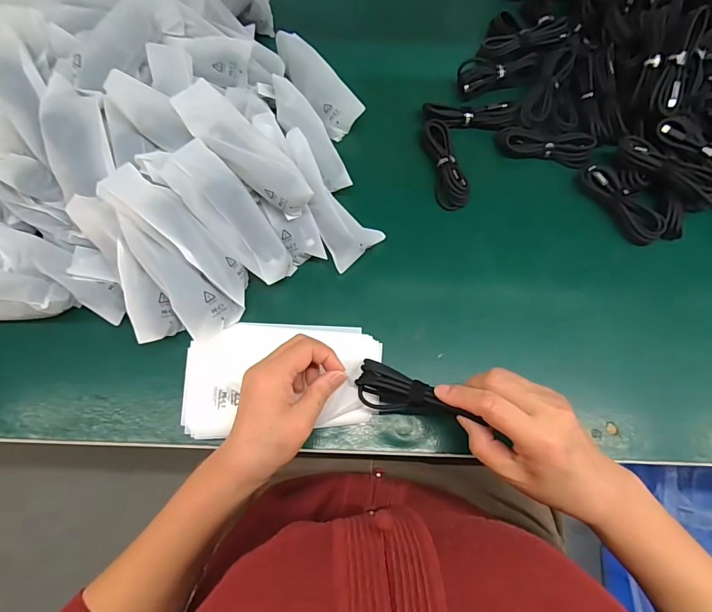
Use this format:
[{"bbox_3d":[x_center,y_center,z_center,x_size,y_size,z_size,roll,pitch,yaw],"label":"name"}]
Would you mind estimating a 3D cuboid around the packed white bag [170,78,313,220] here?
[{"bbox_3d":[-0.101,-0.148,0.377,0.153,0.042,0.053,44,76,-7],"label":"packed white bag"}]

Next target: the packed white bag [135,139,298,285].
[{"bbox_3d":[-0.125,-0.093,0.384,0.053,0.029,0.165,-46,103,-14],"label":"packed white bag"}]

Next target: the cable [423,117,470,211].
[{"bbox_3d":[0.102,-0.164,0.456,0.032,0.021,0.110,-11,71,-5],"label":"cable"}]

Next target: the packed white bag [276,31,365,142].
[{"bbox_3d":[-0.050,-0.271,0.476,0.047,0.016,0.150,-40,76,17],"label":"packed white bag"}]

